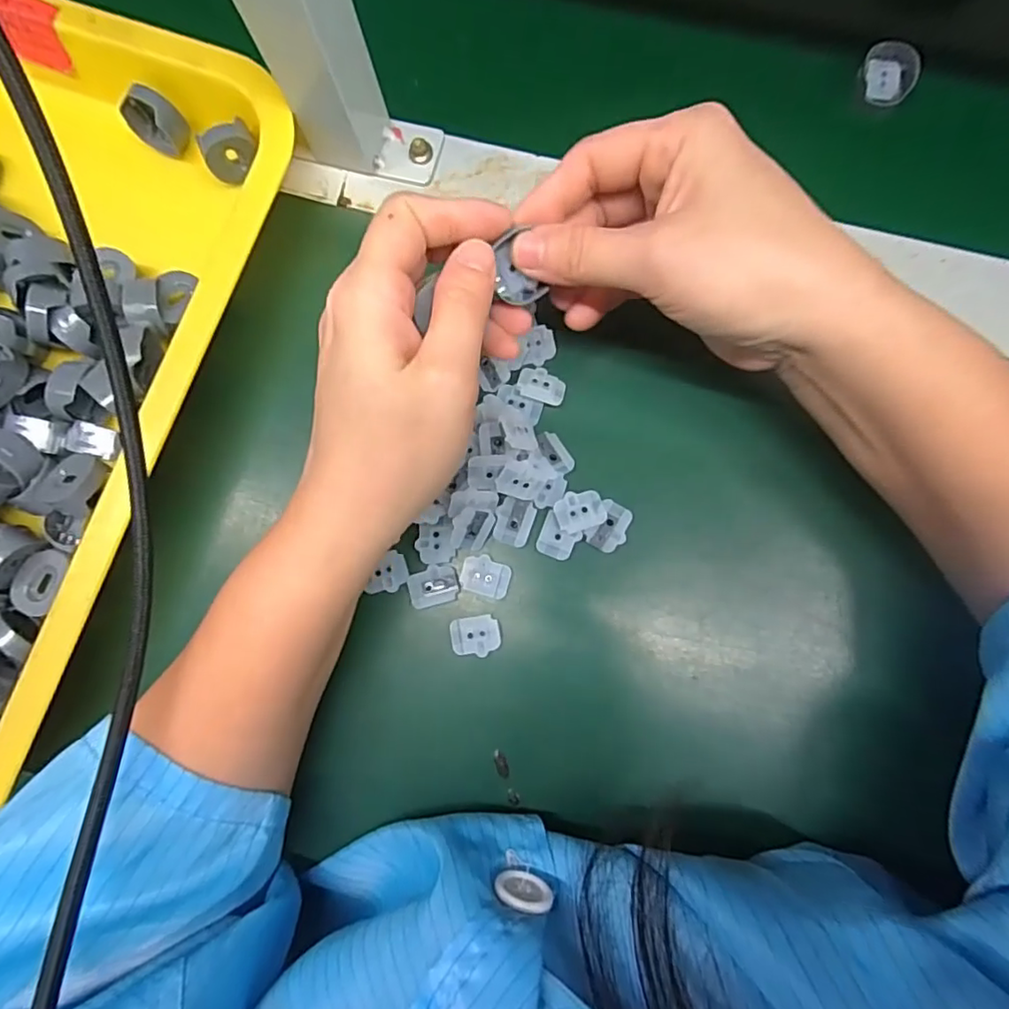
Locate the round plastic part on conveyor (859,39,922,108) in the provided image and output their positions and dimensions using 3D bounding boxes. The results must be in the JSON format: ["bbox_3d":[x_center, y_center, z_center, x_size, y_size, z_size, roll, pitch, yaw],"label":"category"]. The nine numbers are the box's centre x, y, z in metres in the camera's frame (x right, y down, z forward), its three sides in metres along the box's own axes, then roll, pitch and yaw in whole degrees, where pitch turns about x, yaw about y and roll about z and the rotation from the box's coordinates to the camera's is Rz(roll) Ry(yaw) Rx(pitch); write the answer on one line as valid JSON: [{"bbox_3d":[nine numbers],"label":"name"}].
[{"bbox_3d":[0.188,-0.212,0.280,0.023,0.010,0.029,-5,83,3],"label":"round plastic part on conveyor"}]

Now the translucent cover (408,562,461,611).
[{"bbox_3d":[-0.031,0.036,0.253,0.022,0.004,0.017,-16,82,1],"label":"translucent cover"}]

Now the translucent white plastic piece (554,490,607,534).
[{"bbox_3d":[0.033,0.002,0.249,0.022,0.004,0.016,-19,82,1],"label":"translucent white plastic piece"}]

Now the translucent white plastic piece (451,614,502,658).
[{"bbox_3d":[-0.013,0.057,0.248,0.021,0.004,0.017,-8,82,2],"label":"translucent white plastic piece"}]

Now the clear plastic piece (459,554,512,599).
[{"bbox_3d":[-0.008,0.032,0.252,0.022,0.004,0.016,19,84,6],"label":"clear plastic piece"}]

